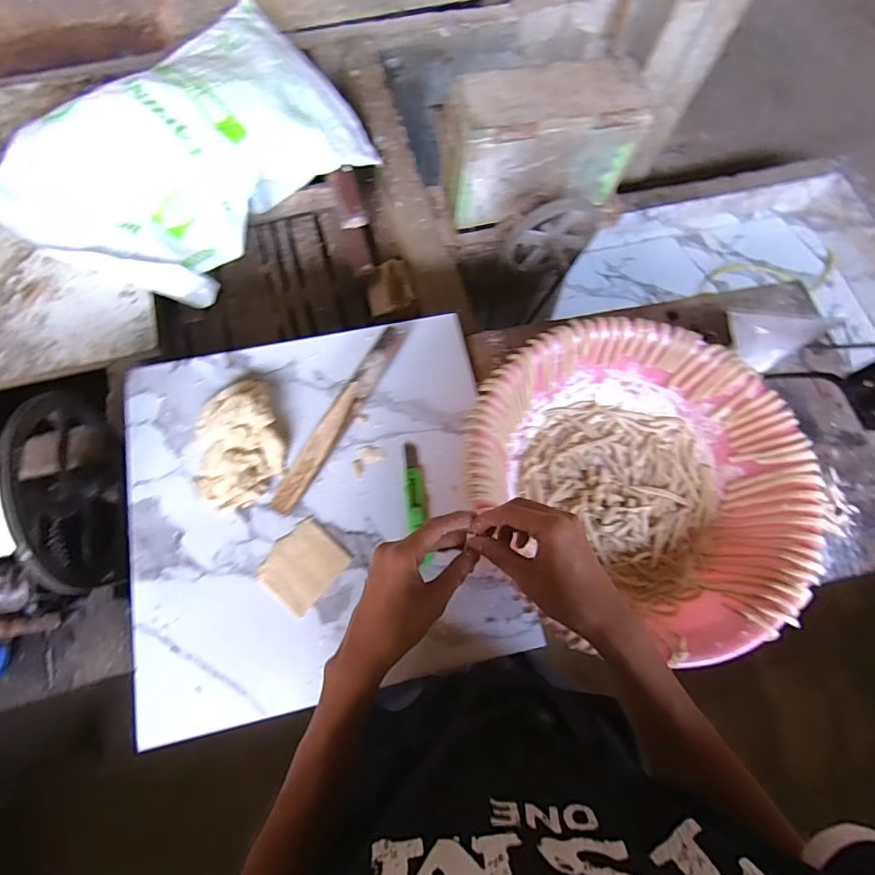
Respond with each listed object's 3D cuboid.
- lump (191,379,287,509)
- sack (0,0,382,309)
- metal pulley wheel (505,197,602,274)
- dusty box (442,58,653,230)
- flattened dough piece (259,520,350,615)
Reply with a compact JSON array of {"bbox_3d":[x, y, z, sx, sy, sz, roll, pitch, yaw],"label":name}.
[{"bbox_3d":[-0.272,0.003,0.666,0.110,0.056,0.169,-7,67,-6],"label":"lump"},{"bbox_3d":[-0.487,-0.578,1.009,0.432,0.226,0.671,34,69,11],"label":"sack"},{"bbox_3d":[0.242,-0.417,1.027,0.213,0.198,0.031,-19,69,-11],"label":"metal pulley wheel"},{"bbox_3d":[0.203,-0.564,0.957,0.358,0.233,0.116,-12,68,-8],"label":"dusty box"},{"bbox_3d":[-0.174,0.165,0.635,0.087,0.006,0.097,39,70,13],"label":"flattened dough piece"}]

